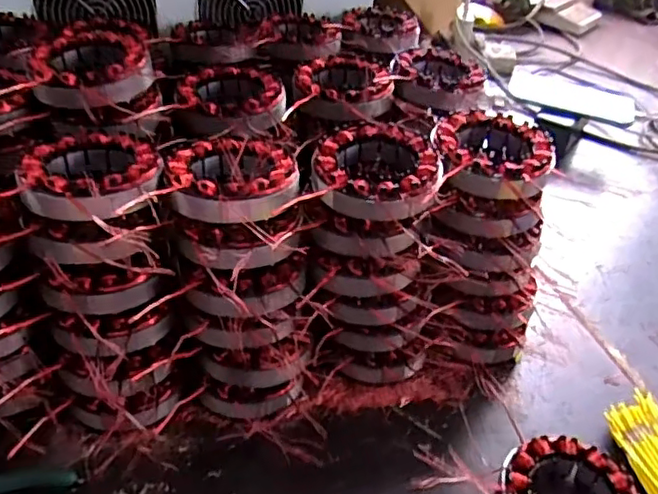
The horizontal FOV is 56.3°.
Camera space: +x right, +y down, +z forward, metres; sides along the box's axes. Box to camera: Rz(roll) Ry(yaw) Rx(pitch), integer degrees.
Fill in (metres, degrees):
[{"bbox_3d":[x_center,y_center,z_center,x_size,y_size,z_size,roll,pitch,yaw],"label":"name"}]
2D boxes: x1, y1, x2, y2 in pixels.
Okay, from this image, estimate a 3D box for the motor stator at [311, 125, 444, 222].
[{"bbox_3d":[0.032,-0.048,0.425,0.089,0.035,0.097,12,37,7],"label":"motor stator"}]

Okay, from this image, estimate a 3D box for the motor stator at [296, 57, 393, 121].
[{"bbox_3d":[0.013,-0.140,0.544,0.084,0.033,0.086,7,36,0],"label":"motor stator"}]

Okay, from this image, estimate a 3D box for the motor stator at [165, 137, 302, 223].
[{"bbox_3d":[-0.063,-0.044,0.407,0.084,0.024,0.093,-7,39,-18],"label":"motor stator"}]

